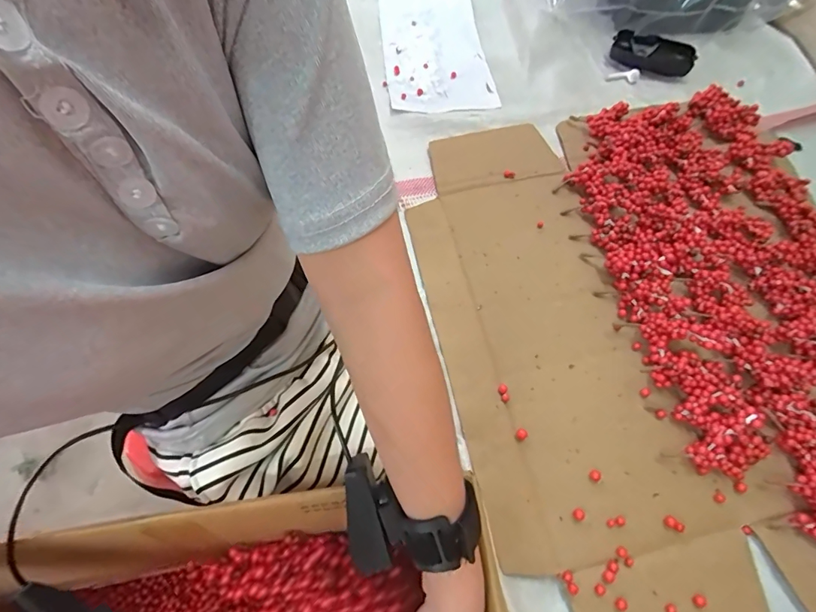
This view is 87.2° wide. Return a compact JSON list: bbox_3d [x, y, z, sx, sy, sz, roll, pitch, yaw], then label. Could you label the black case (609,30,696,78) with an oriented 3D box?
[{"bbox_3d":[0.347,-0.357,0.612,0.111,0.033,0.065,30,67,14],"label":"black case"}]

